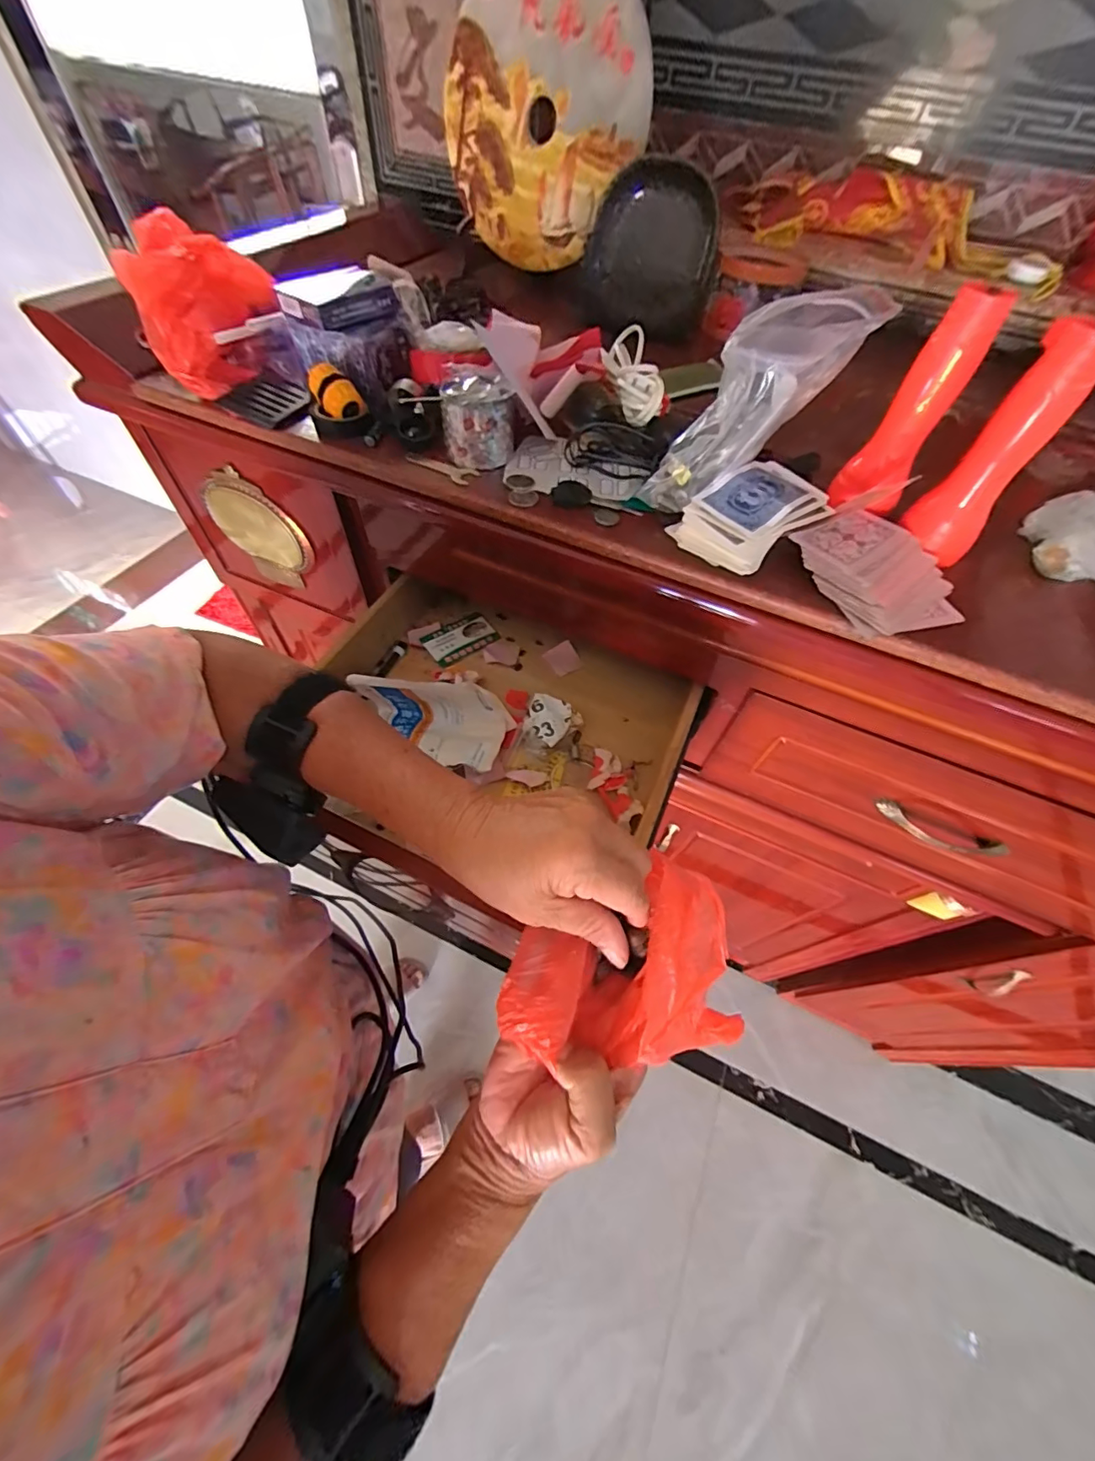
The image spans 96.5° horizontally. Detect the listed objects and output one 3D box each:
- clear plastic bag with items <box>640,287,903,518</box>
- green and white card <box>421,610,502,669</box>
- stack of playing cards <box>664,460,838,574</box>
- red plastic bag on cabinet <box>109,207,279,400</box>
[{"bbox_3d":[0.132,-0.219,0.338,0.068,0.164,0.075,37,55,-13],"label":"clear plastic bag with items"},{"bbox_3d":[-0.109,-0.117,0.619,0.091,0.010,0.055,-31,63,-24],"label":"green and white card"},{"bbox_3d":[0.155,-0.163,0.374,0.099,0.041,0.070,-32,64,-23],"label":"stack of playing cards"},{"bbox_3d":[-0.315,-0.390,0.449,0.098,0.094,0.134,-5,57,-7],"label":"red plastic bag on cabinet"}]

